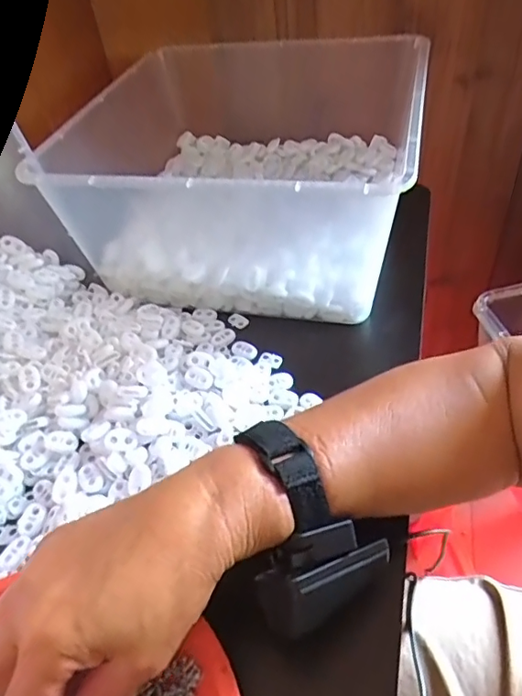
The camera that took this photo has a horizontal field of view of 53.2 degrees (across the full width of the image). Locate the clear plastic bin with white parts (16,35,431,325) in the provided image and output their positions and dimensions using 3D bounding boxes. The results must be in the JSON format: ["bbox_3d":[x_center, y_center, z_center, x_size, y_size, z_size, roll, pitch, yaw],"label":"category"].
[{"bbox_3d":[0.004,-0.182,0.510,0.278,0.141,0.329,7,47,14],"label":"clear plastic bin with white parts"}]

